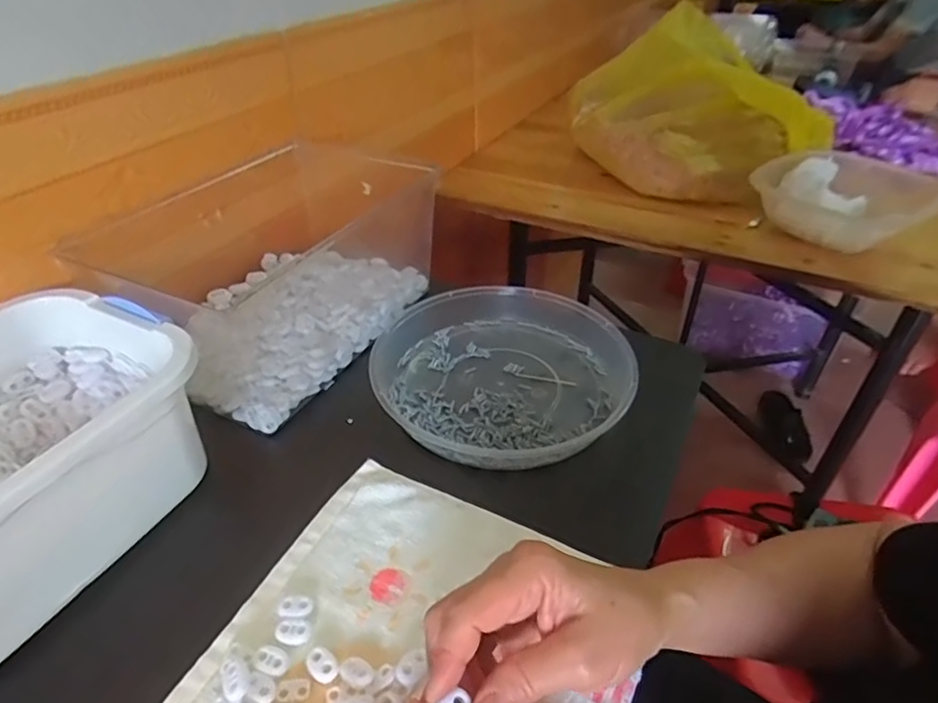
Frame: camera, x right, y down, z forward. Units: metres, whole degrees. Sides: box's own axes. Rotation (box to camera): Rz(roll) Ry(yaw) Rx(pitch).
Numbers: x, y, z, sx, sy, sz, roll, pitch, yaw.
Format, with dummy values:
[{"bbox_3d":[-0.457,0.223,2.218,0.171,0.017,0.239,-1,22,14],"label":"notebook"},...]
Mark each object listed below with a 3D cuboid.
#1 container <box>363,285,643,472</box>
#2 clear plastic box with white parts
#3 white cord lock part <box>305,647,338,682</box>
[{"bbox_3d":[0.030,0.016,0.520,0.227,0.049,0.222,-1,39,0],"label":"container"},{"bbox_3d":[-0.197,-0.089,0.574,0.215,0.132,0.287,17,42,21],"label":"clear plastic box with white parts"},{"bbox_3d":[-0.087,0.185,0.334,0.015,0.004,0.022,-31,48,-32],"label":"white cord lock part"}]

